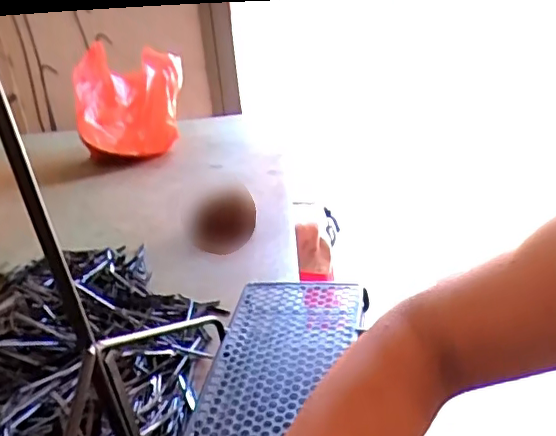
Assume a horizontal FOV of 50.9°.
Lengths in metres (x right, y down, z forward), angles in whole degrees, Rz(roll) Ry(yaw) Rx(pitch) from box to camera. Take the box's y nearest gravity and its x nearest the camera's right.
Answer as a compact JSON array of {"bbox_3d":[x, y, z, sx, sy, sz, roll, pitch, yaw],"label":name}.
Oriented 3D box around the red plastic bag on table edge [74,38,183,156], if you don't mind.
[{"bbox_3d":[-0.336,-0.264,1.334,0.234,0.217,0.217,-11,26,-12],"label":"red plastic bag on table edge"}]

